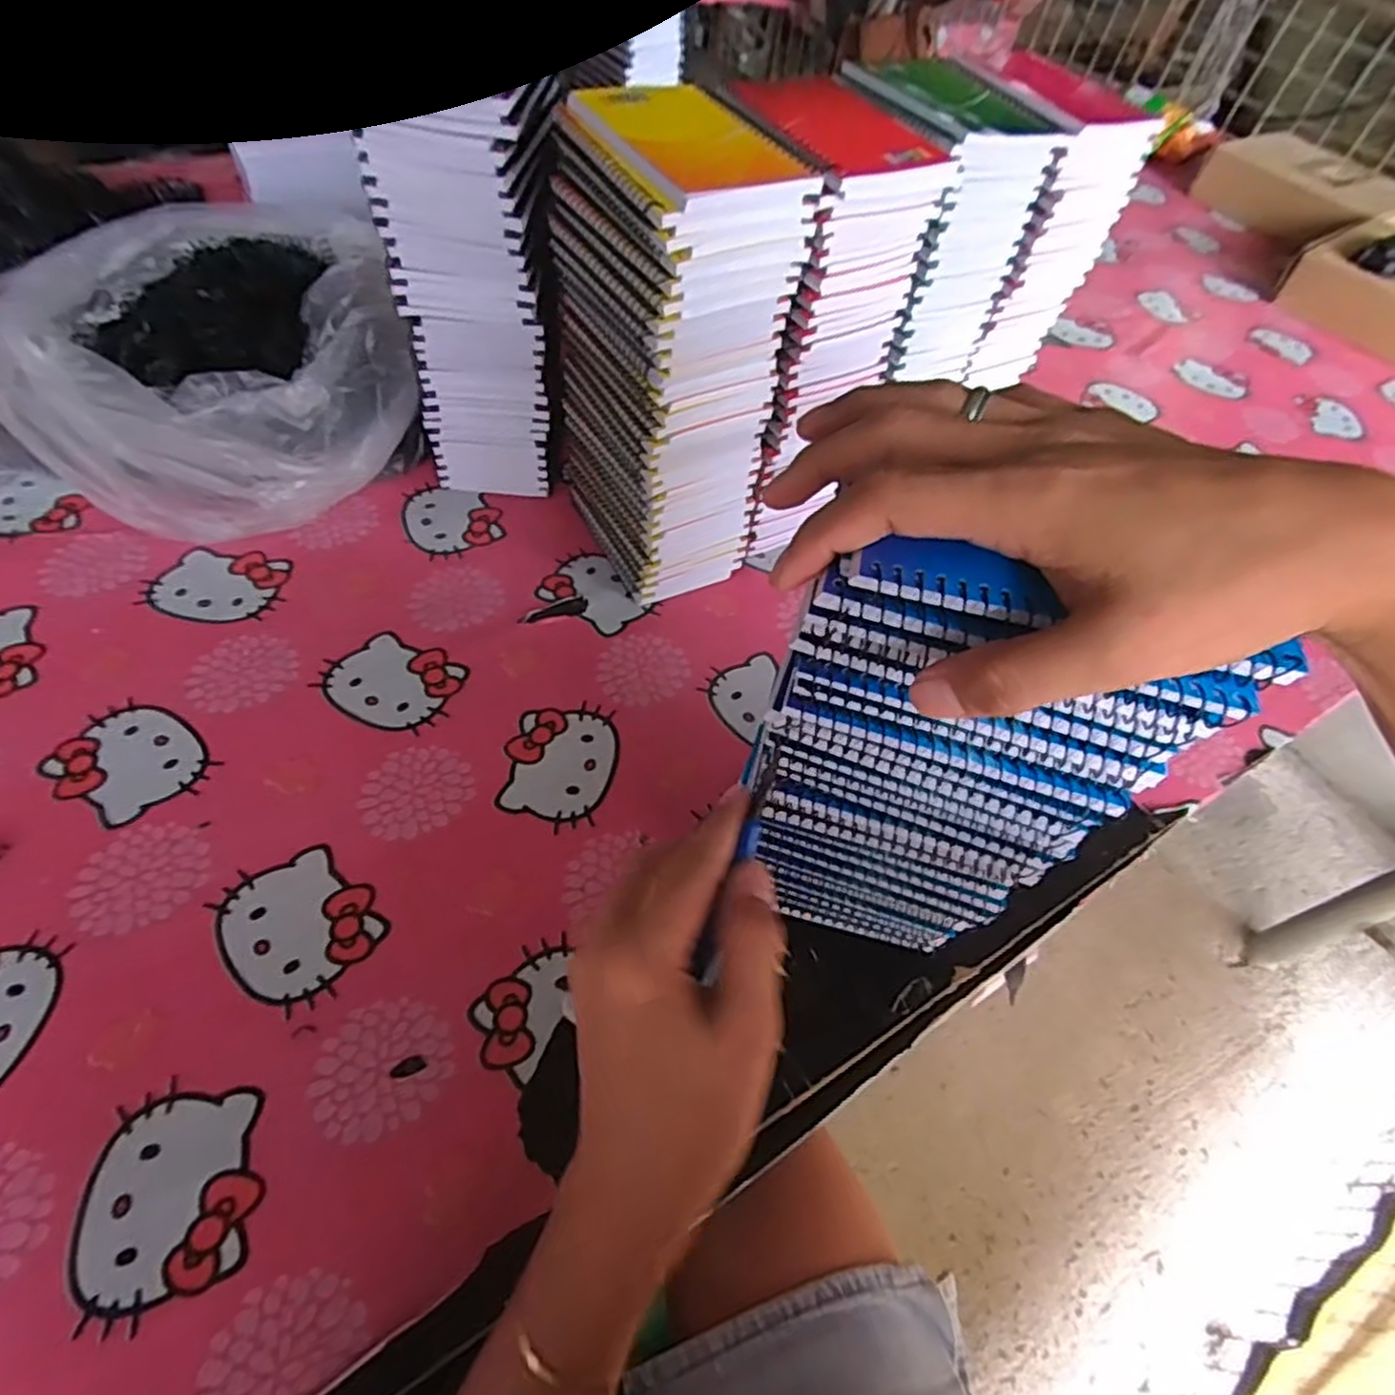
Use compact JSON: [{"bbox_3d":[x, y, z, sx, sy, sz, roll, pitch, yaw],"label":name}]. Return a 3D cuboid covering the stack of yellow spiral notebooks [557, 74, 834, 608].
[{"bbox_3d":[-0.020,-0.216,0.508,0.103,0.285,0.137,-22,61,-22],"label":"stack of yellow spiral notebooks"}]

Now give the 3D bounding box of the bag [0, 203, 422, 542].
[{"bbox_3d":[-0.393,-0.266,0.607,0.272,0.124,0.362,-19,60,-20],"label":"bag"}]

